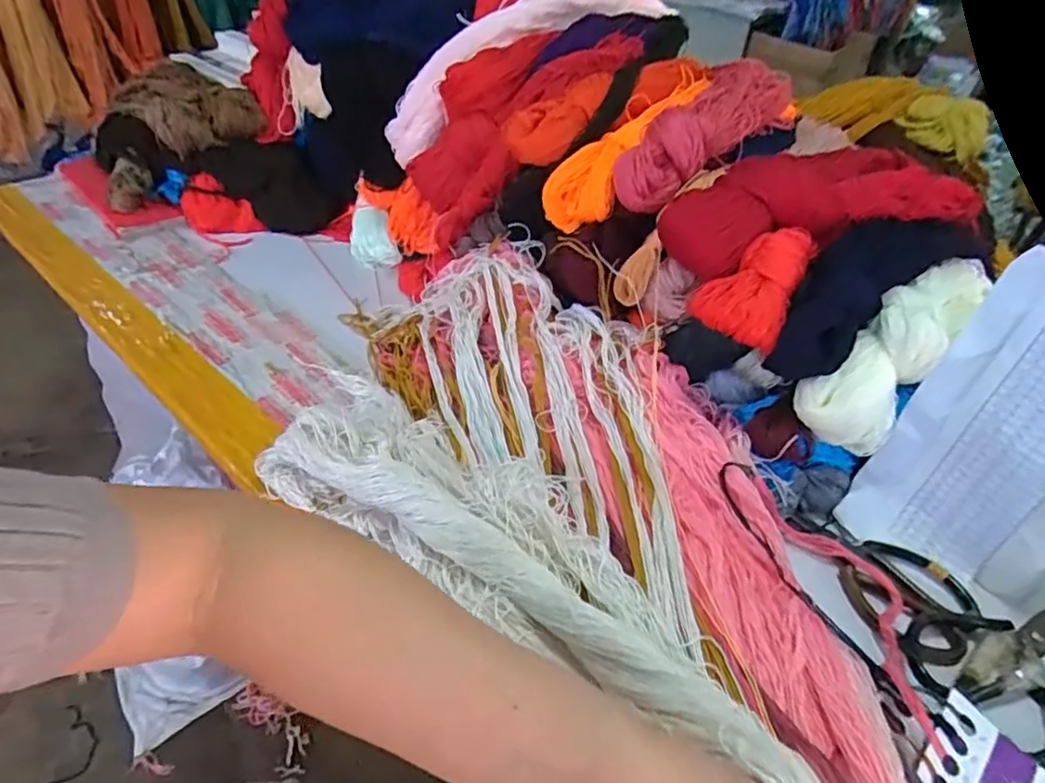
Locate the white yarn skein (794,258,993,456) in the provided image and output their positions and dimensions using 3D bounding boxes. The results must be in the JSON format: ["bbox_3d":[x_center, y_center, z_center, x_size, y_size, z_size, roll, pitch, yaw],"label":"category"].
[{"bbox_3d":[0.356,-0.053,0.564,0.266,0.084,0.069,-41,55,-16],"label":"white yarn skein"}]

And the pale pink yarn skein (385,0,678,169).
[{"bbox_3d":[0.015,-0.463,0.826,0.461,0.117,0.094,-36,51,-10],"label":"pale pink yarn skein"}]

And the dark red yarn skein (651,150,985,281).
[{"bbox_3d":[0.302,-0.184,0.615,0.337,0.082,0.092,-11,43,-18],"label":"dark red yarn skein"}]

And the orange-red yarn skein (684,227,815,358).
[{"bbox_3d":[0.209,-0.102,0.567,0.079,0.040,0.121,22,78,22],"label":"orange-red yarn skein"}]

